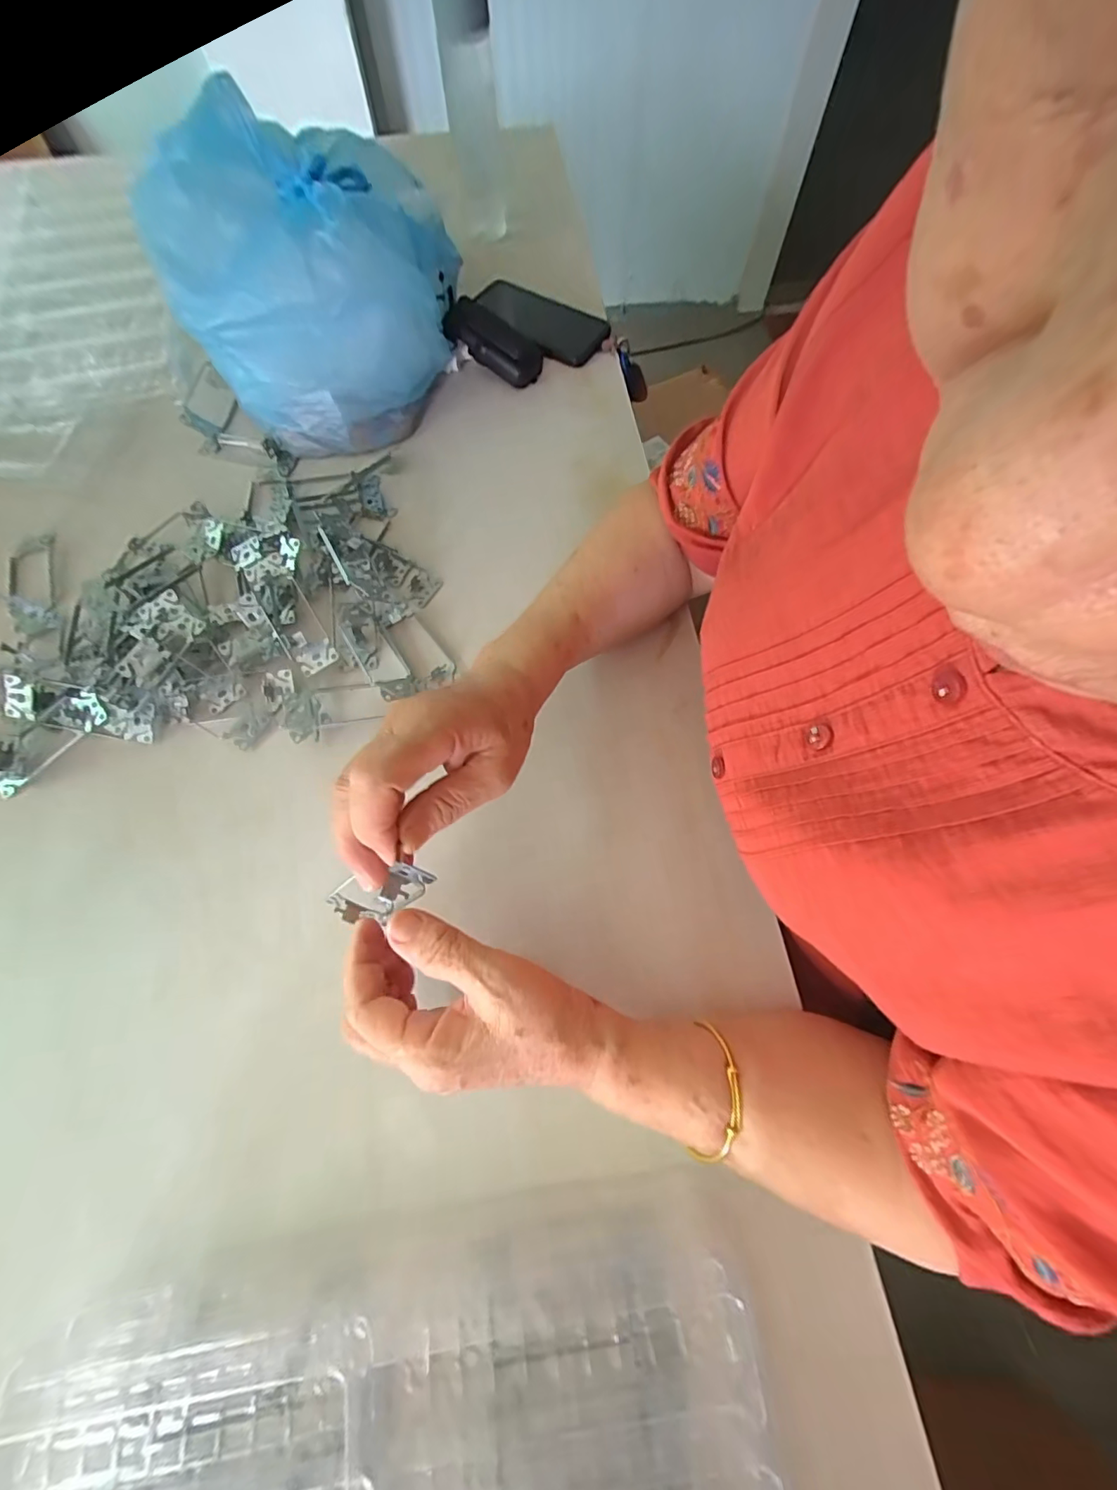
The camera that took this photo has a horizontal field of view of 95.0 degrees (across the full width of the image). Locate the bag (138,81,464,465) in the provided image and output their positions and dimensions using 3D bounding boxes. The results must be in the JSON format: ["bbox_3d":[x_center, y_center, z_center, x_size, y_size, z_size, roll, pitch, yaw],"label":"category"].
[{"bbox_3d":[-0.233,-0.439,0.499,0.219,0.188,0.232,6,68,2],"label":"bag"}]

